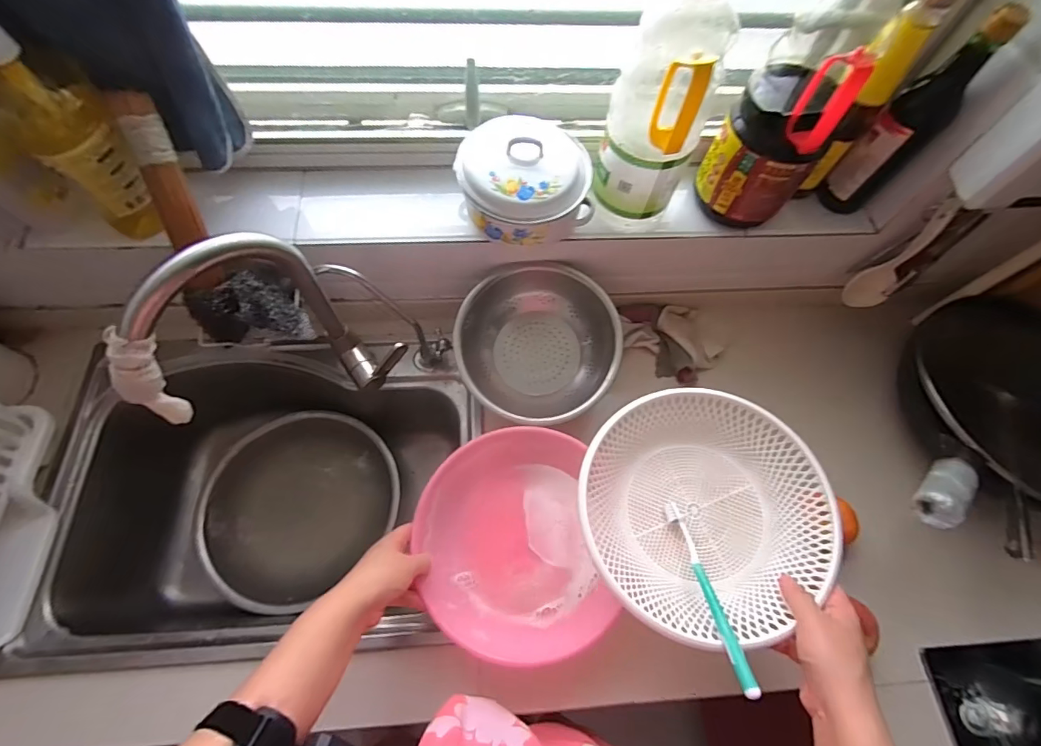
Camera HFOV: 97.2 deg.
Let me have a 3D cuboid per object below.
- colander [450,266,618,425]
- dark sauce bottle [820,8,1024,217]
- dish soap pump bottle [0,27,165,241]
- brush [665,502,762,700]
[{"bbox_3d":[0.023,-0.035,0.657,0.212,0.098,0.217,1,66,-2],"label":"colander"},{"bbox_3d":[0.472,-0.303,0.563,0.061,0.246,0.058,-32,71,-15],"label":"dark sauce bottle"},{"bbox_3d":[-0.469,-0.252,0.480,0.052,0.268,0.076,39,70,14],"label":"dish soap pump bottle"},{"bbox_3d":[0.185,0.215,0.460,0.015,0.013,0.186,-6,43,-5],"label":"brush"}]

